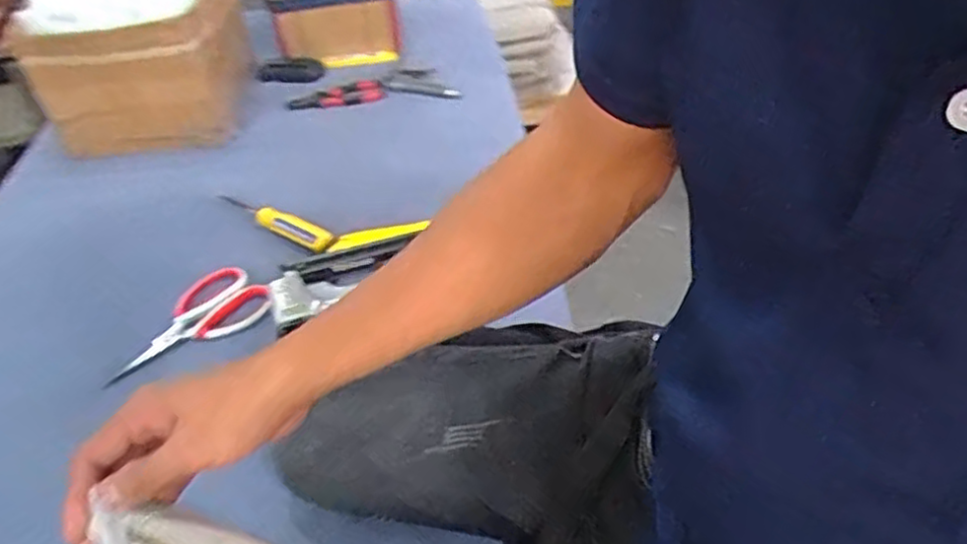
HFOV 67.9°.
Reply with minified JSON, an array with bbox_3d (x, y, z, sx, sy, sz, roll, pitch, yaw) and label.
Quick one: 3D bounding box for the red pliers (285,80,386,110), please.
[{"bbox_3d":[-0.231,-0.274,1.121,0.147,0.013,0.062,-12,41,-9],"label":"red pliers"}]

